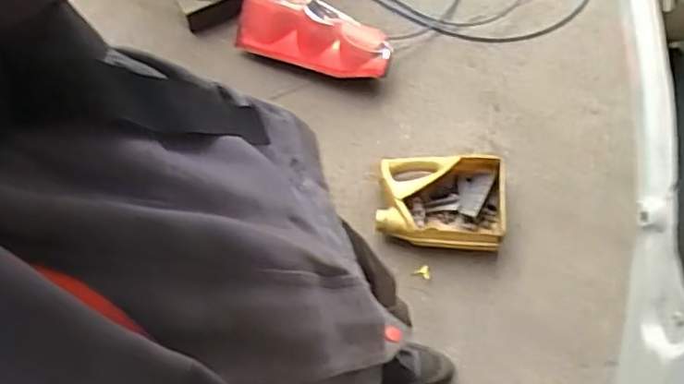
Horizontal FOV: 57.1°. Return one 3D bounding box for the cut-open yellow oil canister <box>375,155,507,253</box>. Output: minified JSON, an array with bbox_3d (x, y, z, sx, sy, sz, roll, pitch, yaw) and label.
[{"bbox_3d":[0.231,0.021,1.459,0.288,0.082,0.214,7,66,4],"label":"cut-open yellow oil canister"}]

